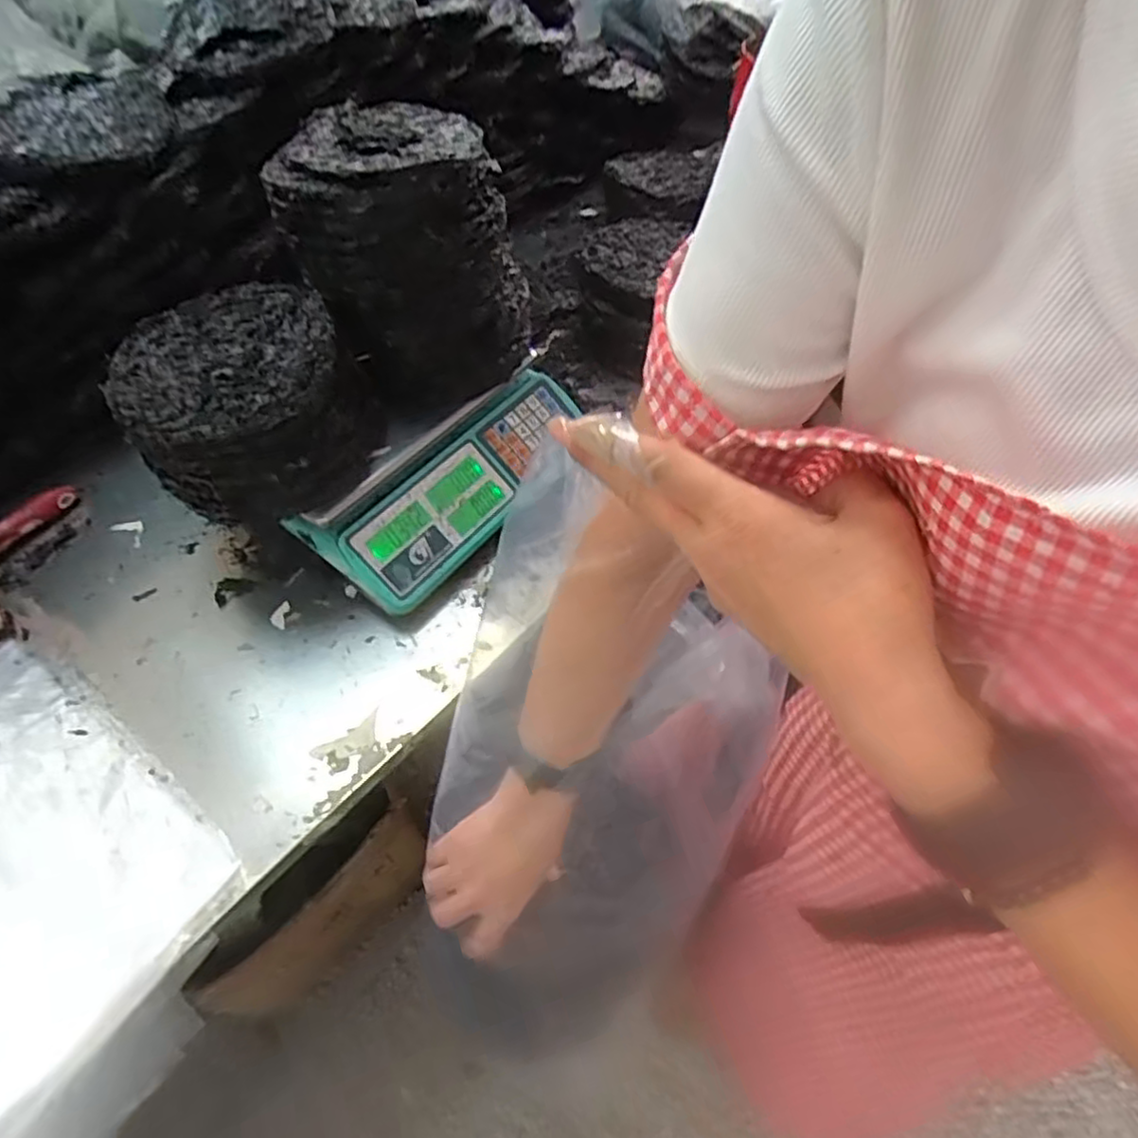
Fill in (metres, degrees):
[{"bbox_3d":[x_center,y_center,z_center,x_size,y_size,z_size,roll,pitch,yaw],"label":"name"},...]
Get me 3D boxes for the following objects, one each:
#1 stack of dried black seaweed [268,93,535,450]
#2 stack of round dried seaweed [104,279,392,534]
[{"bbox_3d":[-0.164,-0.310,0.691,0.198,0.211,0.211,-32,61,-22],"label":"stack of dried black seaweed"},{"bbox_3d":[-0.302,-0.157,0.645,0.192,0.116,0.196,-33,61,-22],"label":"stack of round dried seaweed"}]

